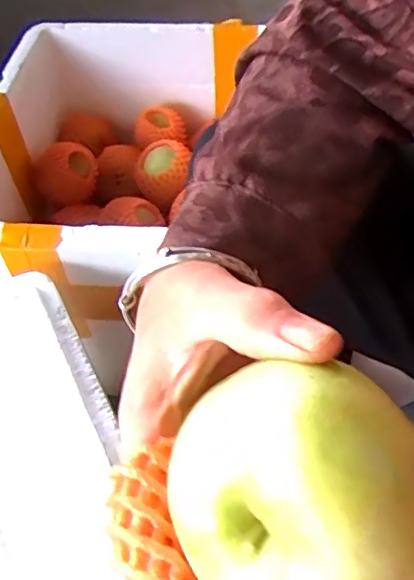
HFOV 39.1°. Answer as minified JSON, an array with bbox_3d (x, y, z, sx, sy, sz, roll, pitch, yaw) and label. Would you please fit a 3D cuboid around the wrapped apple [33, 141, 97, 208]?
[{"bbox_3d":[-0.183,-0.153,0.760,0.082,0.065,0.068,-17,51,-10],"label":"wrapped apple"}]

